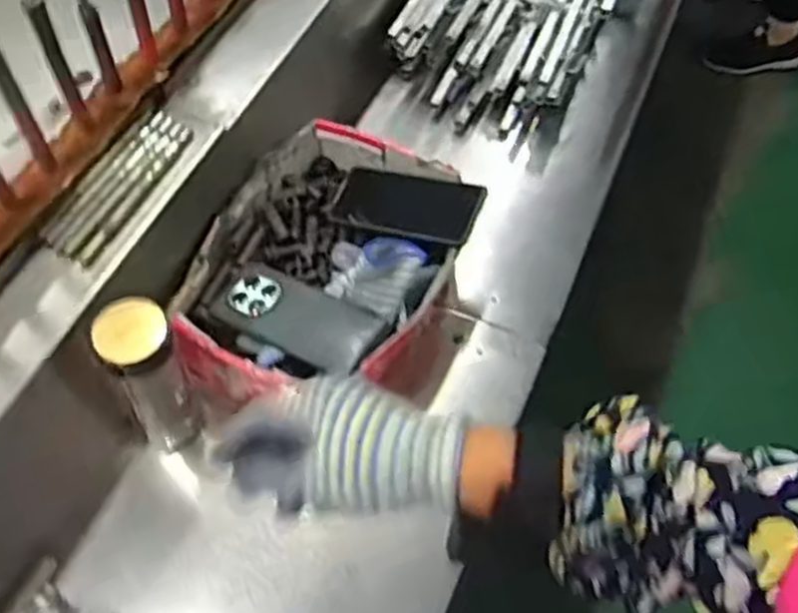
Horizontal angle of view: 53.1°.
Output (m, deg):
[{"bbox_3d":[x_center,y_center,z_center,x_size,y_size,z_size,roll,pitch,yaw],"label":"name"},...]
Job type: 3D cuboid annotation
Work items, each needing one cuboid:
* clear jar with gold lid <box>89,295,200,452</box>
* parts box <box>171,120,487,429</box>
[{"bbox_3d":[-0.219,0.067,0.710,0.063,0.193,0.051,-17,59,-15],"label":"clear jar with gold lid"},{"bbox_3d":[-0.063,-0.035,0.816,0.241,0.120,0.337,16,56,7],"label":"parts box"}]

